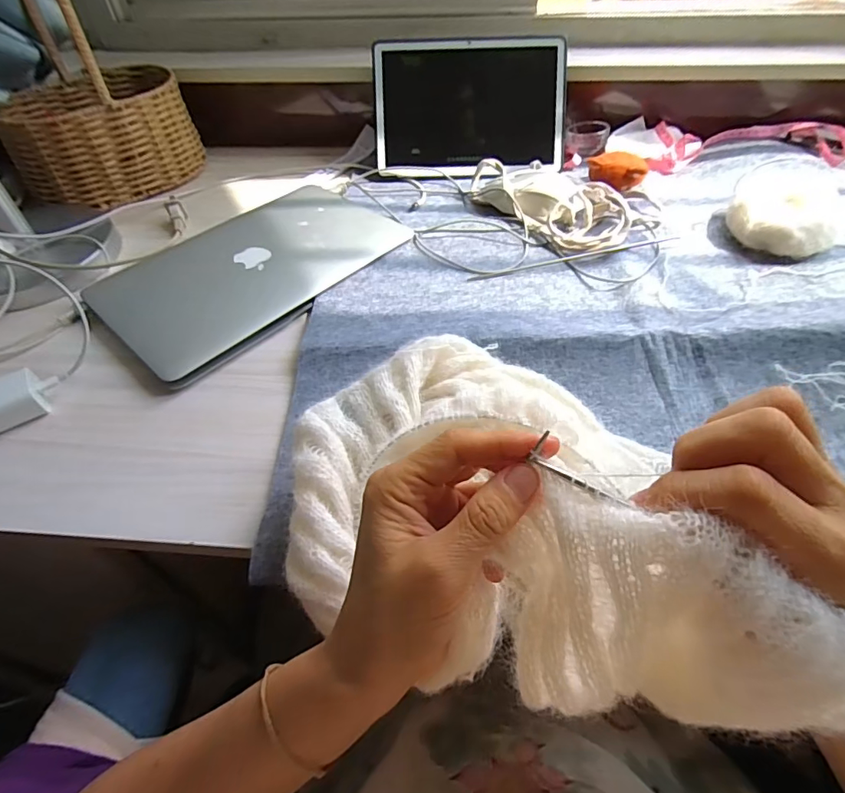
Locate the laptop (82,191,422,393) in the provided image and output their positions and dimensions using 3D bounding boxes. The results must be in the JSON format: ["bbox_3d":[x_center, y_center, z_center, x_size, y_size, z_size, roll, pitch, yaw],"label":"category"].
[{"bbox_3d":[-0.180,-0.142,0.514,0.189,0.019,0.295,35,59,26],"label":"laptop"}]

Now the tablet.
[{"bbox_3d":[0.061,-0.368,0.621,0.239,0.153,0.013,0,14,2],"label":"tablet"}]

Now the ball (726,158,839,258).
[{"bbox_3d":[0.385,-0.200,0.517,0.098,0.048,0.120,32,58,25],"label":"ball"}]

